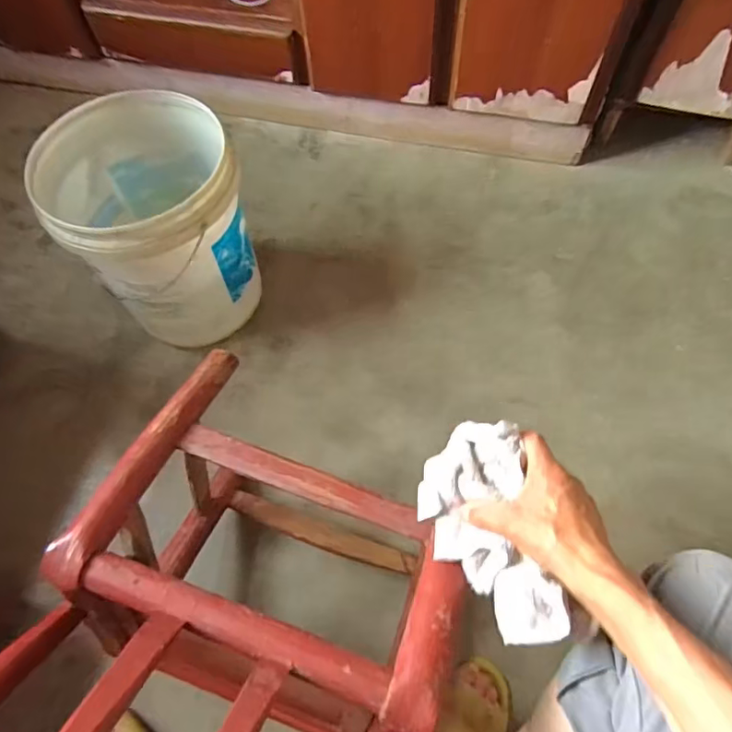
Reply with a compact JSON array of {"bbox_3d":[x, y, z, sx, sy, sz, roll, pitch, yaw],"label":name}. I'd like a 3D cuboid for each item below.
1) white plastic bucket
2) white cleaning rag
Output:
[{"bbox_3d":[-0.334,-0.221,0.903,0.260,0.353,0.275,-1,62,2],"label":"white plastic bucket"},{"bbox_3d":[0.102,0.146,0.481,0.094,0.067,0.182,-7,62,-1],"label":"white cleaning rag"}]

